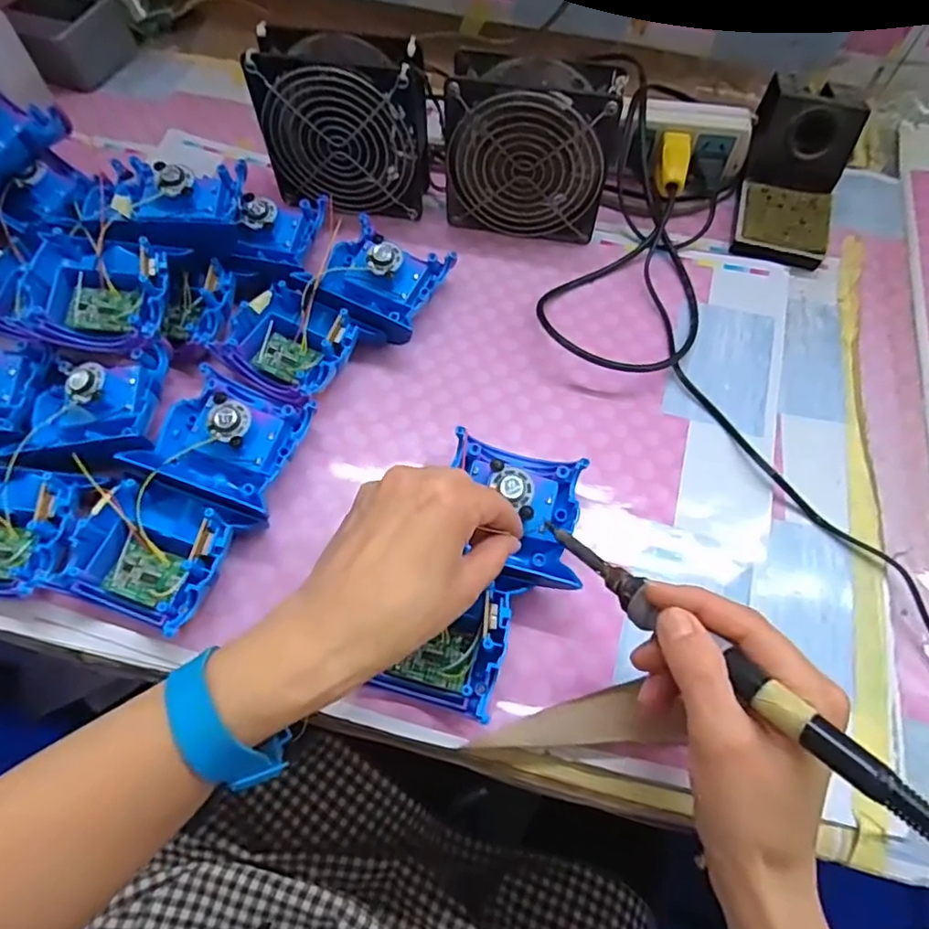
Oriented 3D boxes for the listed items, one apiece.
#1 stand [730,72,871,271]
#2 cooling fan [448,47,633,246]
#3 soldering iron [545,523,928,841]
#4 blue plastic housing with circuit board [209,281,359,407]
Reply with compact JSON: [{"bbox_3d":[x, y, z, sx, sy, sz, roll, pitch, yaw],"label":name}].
[{"bbox_3d":[0.261,-0.227,0.465,0.073,0.070,0.108,14,63,6],"label":"stand"},{"bbox_3d":[0.048,-0.235,0.446,0.122,0.114,0.050,11,63,4],"label":"cooling fan"},{"bbox_3d":[0.101,0.077,0.260,0.017,0.018,0.216,-37,40,-16],"label":"soldering iron"},{"bbox_3d":[-0.119,-0.078,0.412,0.083,0.036,0.078,29,65,13],"label":"blue plastic housing with circuit board"}]

